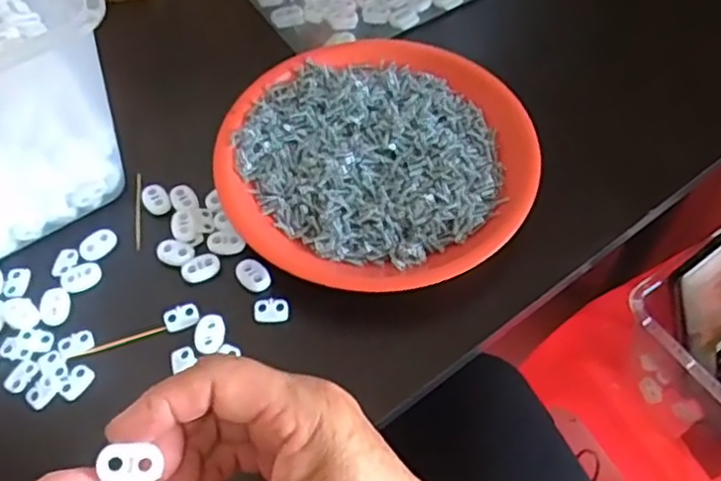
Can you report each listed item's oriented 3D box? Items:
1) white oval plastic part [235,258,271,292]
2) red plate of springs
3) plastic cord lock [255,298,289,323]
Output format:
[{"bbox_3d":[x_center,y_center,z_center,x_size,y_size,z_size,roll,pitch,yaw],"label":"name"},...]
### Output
[{"bbox_3d":[-0.063,0.020,0.398,0.016,0.004,0.023,-38,64,-22],"label":"white oval plastic part"},{"bbox_3d":[0.010,-0.051,0.428,0.190,0.029,0.173,0,57,1],"label":"red plate of springs"},{"bbox_3d":[-0.051,0.040,0.388,0.020,0.004,0.014,-1,57,0],"label":"plastic cord lock"}]

